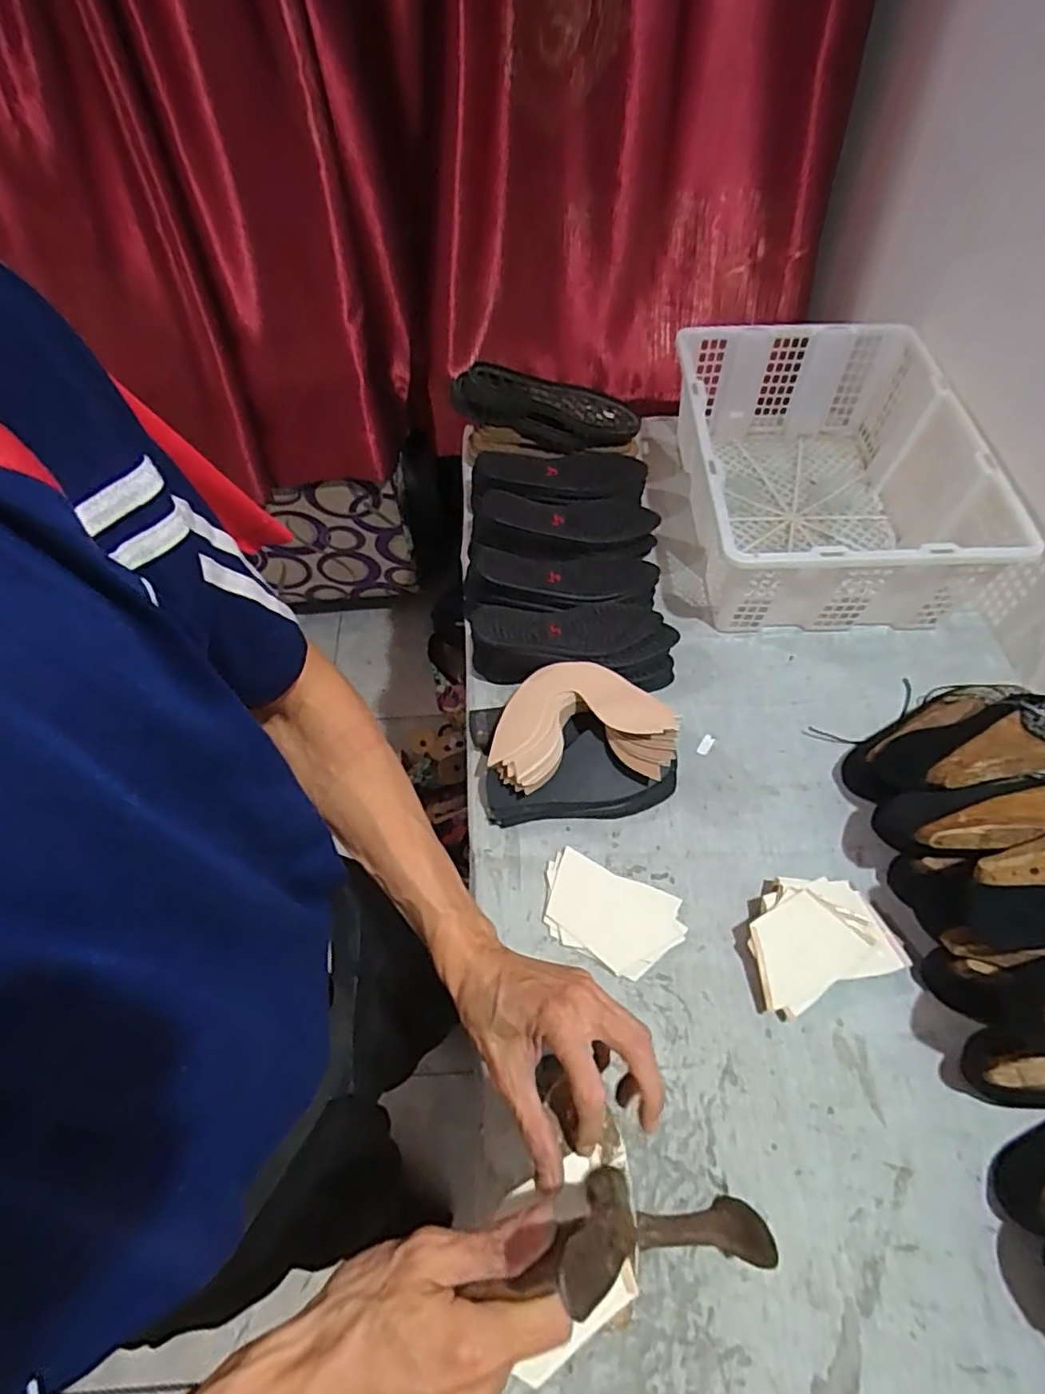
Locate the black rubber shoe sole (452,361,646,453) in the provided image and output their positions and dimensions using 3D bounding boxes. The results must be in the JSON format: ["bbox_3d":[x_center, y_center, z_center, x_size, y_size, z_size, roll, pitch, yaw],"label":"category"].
[{"bbox_3d":[0.038,-0.431,0.972,0.287,0.069,0.102,6,56,-14],"label":"black rubber shoe sole"}]

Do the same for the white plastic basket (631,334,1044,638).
[{"bbox_3d":[0.399,-0.309,0.901,0.371,0.185,0.473,0,57,2],"label":"white plastic basket"}]

